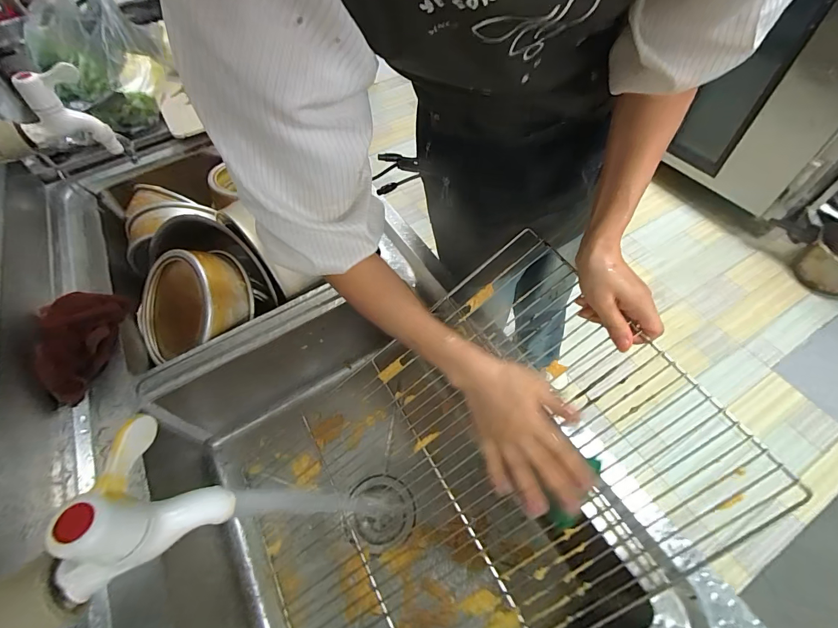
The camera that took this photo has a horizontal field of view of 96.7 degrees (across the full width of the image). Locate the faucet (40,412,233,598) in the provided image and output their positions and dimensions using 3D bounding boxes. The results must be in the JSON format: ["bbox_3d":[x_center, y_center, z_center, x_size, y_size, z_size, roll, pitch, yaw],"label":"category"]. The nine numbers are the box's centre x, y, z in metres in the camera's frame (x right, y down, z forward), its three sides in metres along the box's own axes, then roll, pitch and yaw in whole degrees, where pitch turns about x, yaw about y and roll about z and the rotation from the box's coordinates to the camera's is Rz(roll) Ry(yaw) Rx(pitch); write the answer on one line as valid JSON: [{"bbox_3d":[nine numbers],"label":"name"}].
[{"bbox_3d":[-0.141,0.103,0.184,0.038,0.071,0.077,30,63,21],"label":"faucet"}]

